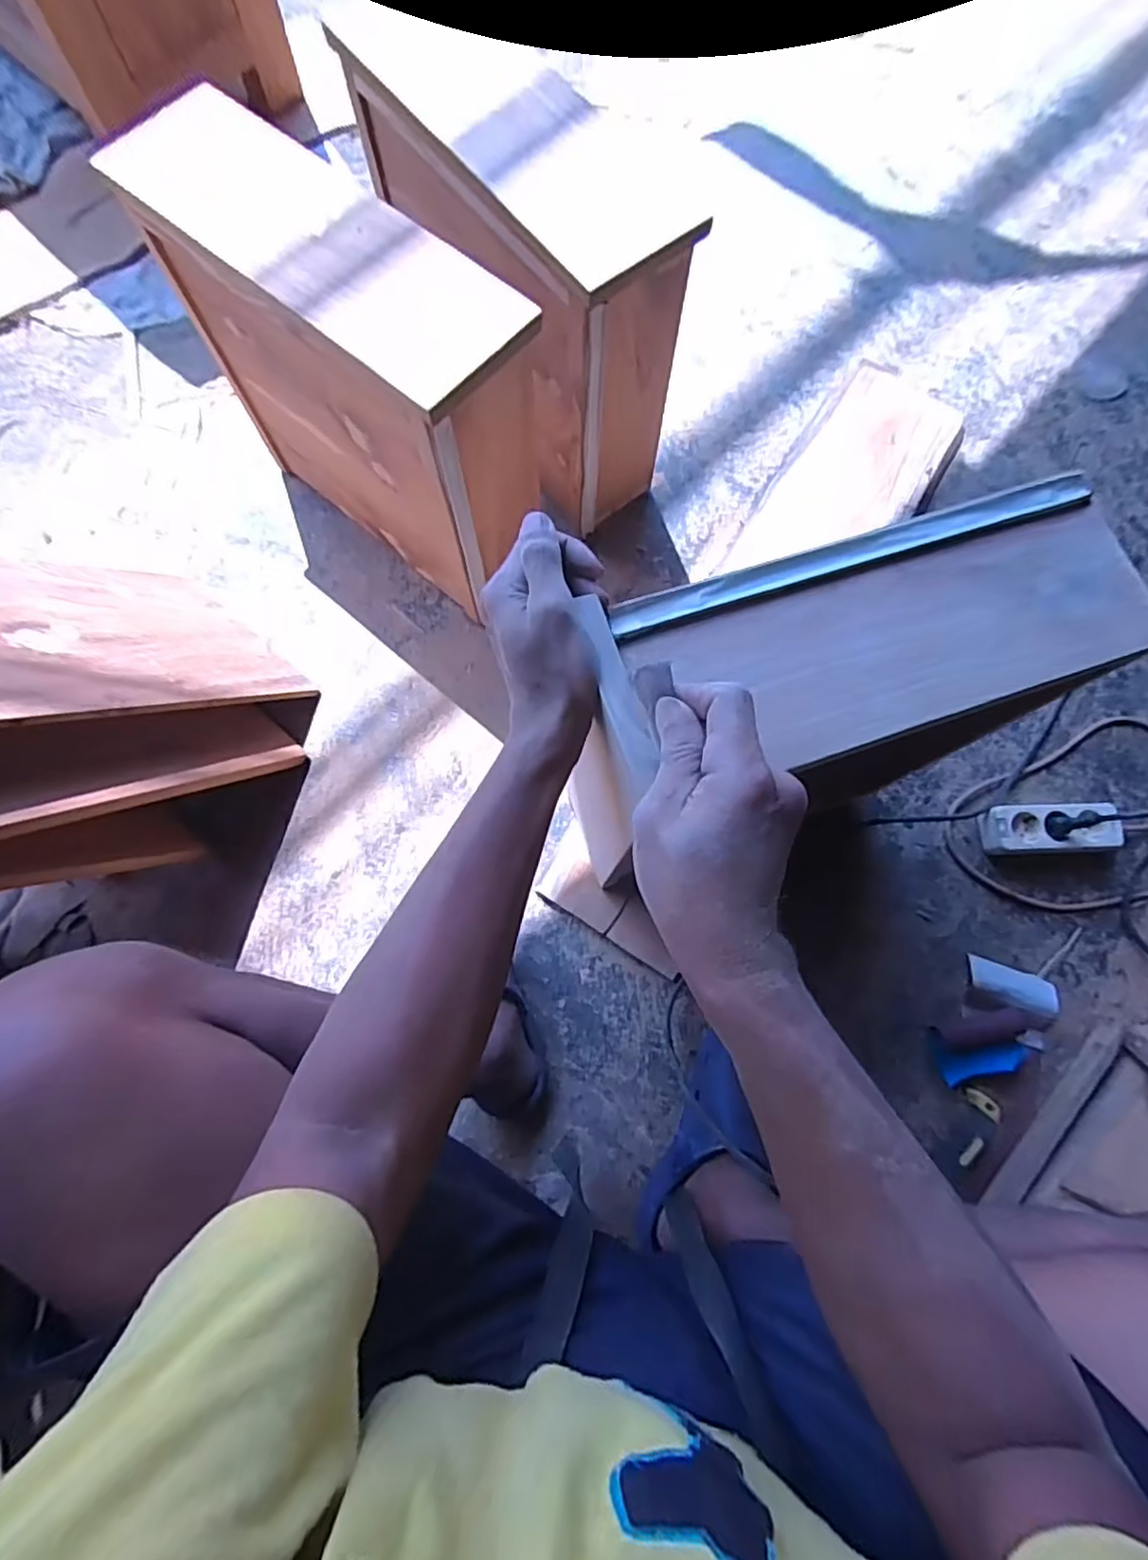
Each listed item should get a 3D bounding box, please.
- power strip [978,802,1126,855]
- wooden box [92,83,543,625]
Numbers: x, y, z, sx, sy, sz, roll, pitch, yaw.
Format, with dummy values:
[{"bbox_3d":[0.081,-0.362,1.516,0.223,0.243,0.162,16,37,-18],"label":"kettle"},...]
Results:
[{"bbox_3d":[0.593,0.061,0.791,0.157,0.044,0.062,-2,76,0],"label":"power strip"},{"bbox_3d":[-0.233,-0.432,0.718,0.412,0.355,0.151,39,79,9],"label":"wooden box"}]

